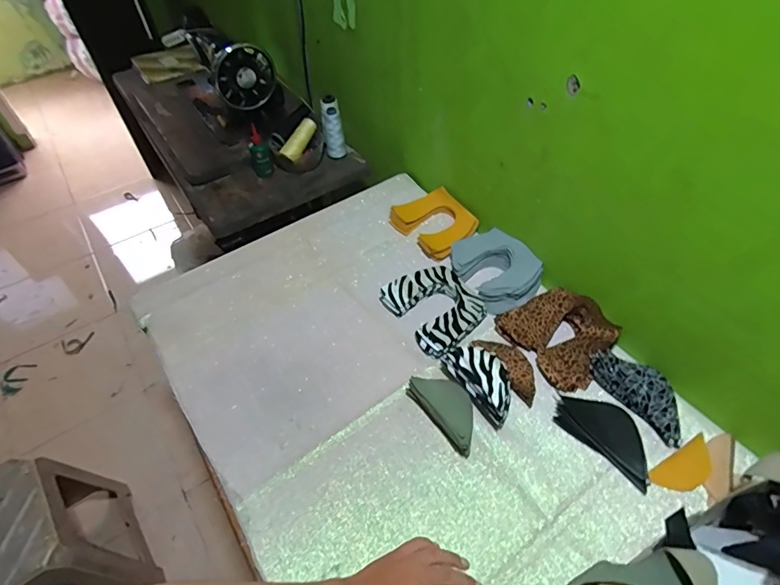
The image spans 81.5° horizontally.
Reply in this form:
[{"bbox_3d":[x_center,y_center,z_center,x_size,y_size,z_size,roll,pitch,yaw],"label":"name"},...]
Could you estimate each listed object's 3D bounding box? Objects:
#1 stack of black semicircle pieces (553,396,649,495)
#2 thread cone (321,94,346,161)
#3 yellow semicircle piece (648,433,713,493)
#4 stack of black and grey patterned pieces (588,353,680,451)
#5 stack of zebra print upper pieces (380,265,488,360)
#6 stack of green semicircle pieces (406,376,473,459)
[{"bbox_3d":[0.305,0.188,0.625,0.083,0.032,0.143,-37,58,-25],"label":"stack of black semicircle pieces"},{"bbox_3d":[-0.132,-0.377,1.066,0.047,0.143,0.047,-8,50,-4],"label":"thread cone"},{"bbox_3d":[0.391,0.230,0.594,0.099,0.005,0.044,-30,50,-12],"label":"yellow semicircle piece"},{"bbox_3d":[0.366,0.140,0.652,0.073,0.024,0.145,-30,55,-20],"label":"stack of black and grey patterned pieces"},{"bbox_3d":[0.081,0.025,0.768,0.136,0.035,0.158,-28,55,-19],"label":"stack of zebra print upper pieces"},{"bbox_3d":[0.080,0.163,0.641,0.056,0.050,0.122,-33,56,-23],"label":"stack of green semicircle pieces"}]

